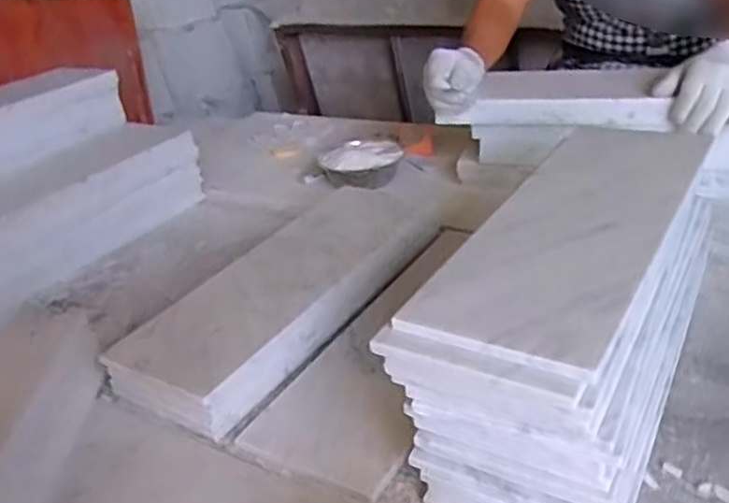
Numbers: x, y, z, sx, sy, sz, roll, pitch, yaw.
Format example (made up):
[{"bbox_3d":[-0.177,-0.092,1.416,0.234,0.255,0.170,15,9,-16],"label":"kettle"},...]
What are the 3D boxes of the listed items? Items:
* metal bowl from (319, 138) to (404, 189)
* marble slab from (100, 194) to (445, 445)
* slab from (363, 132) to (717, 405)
[{"bbox_3d":[-0.003,-0.143,1.150,0.132,0.052,0.132,-5,27,2],"label":"metal bowl"},{"bbox_3d":[-0.083,0.035,0.843,0.173,0.053,0.470,12,32,31],"label":"marble slab"},{"bbox_3d":[0.197,-0.024,0.631,0.150,0.022,0.458,11,32,30],"label":"slab"}]

